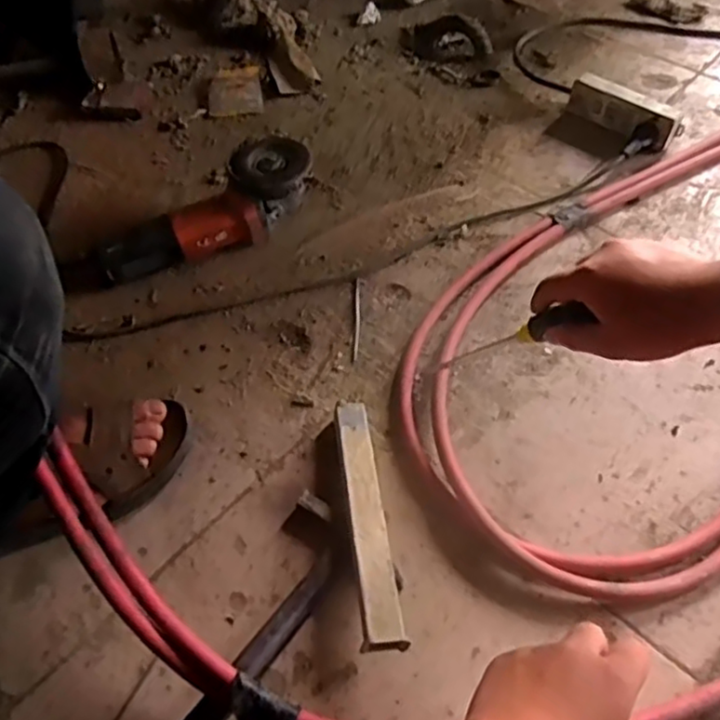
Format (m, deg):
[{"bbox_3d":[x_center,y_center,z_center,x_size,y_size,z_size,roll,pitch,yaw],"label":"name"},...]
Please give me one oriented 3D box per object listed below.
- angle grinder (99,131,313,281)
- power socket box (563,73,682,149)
[{"bbox_3d":[-0.177,-0.159,0.760,0.277,0.089,0.087,-31,59,-3],"label":"angle grinder"},{"bbox_3d":[0.358,-0.338,0.879,0.033,0.055,0.151,-40,63,-22],"label":"power socket box"}]

